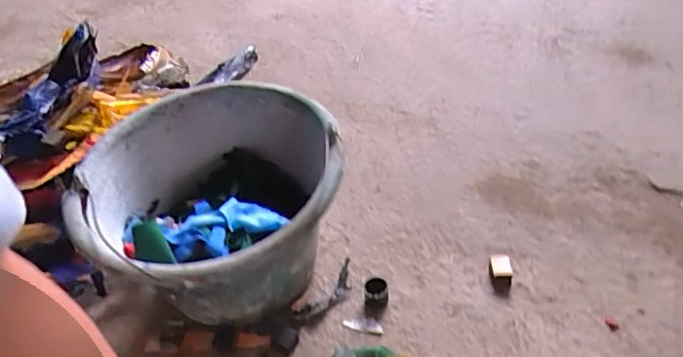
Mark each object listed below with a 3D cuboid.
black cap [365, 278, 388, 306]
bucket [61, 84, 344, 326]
[{"bbox_3d":[0.035,0.114,0.548,0.023,0.021,0.024,-3,43,3],"label":"black cap"},{"bbox_3d":[-0.116,0.039,0.552,0.235,0.157,0.252,-3,43,3],"label":"bucket"}]

